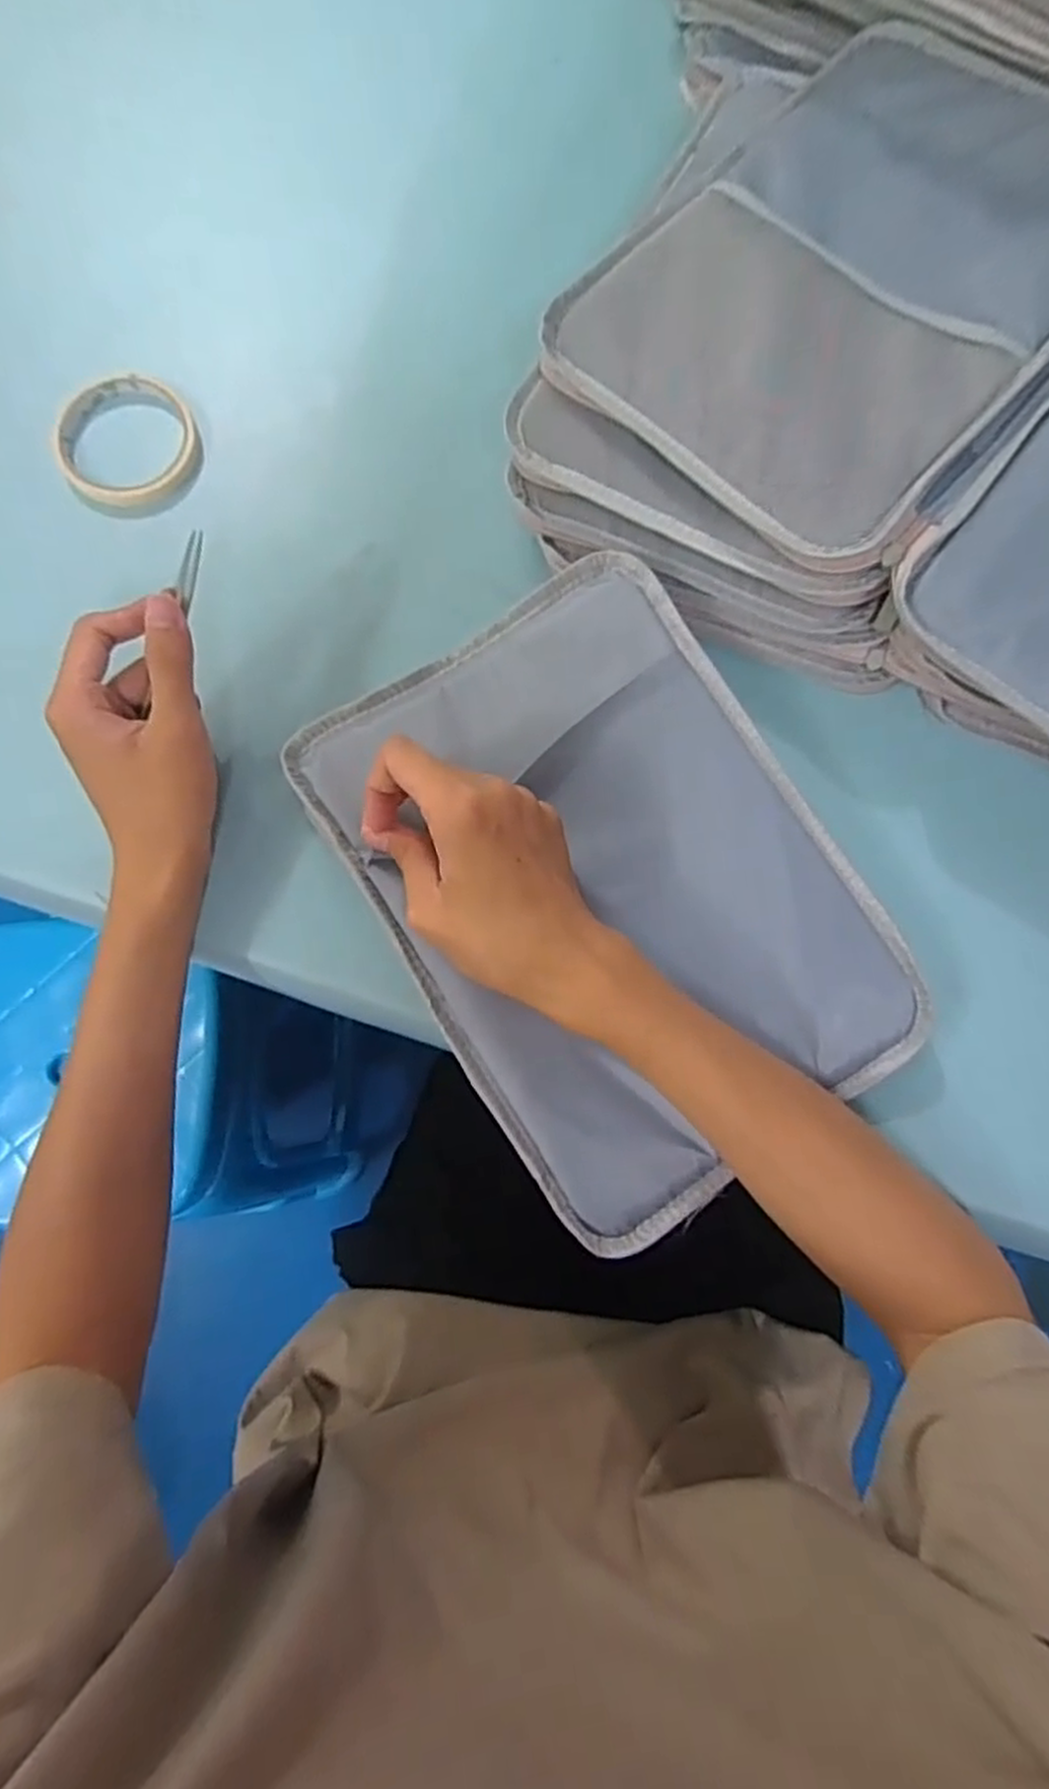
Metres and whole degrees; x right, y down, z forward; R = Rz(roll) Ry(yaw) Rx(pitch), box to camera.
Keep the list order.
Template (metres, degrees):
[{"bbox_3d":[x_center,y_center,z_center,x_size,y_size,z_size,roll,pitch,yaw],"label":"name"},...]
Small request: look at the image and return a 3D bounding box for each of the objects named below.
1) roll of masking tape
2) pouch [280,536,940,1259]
[{"bbox_3d":[-0.248,-0.285,0.490,0.087,0.012,0.086,0,79,0],"label":"roll of masking tape"},{"bbox_3d":[0.045,-0.004,0.407,0.219,0.025,0.309,-31,81,-6],"label":"pouch"}]

